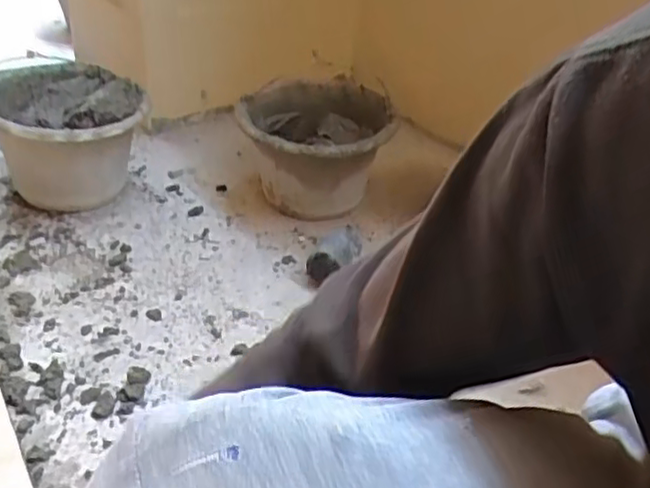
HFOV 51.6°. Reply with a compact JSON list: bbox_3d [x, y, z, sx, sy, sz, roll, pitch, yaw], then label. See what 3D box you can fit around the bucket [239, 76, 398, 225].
[{"bbox_3d":[-0.013,-0.145,1.080,0.235,0.165,0.277,1,35,-5],"label":"bucket"}]

